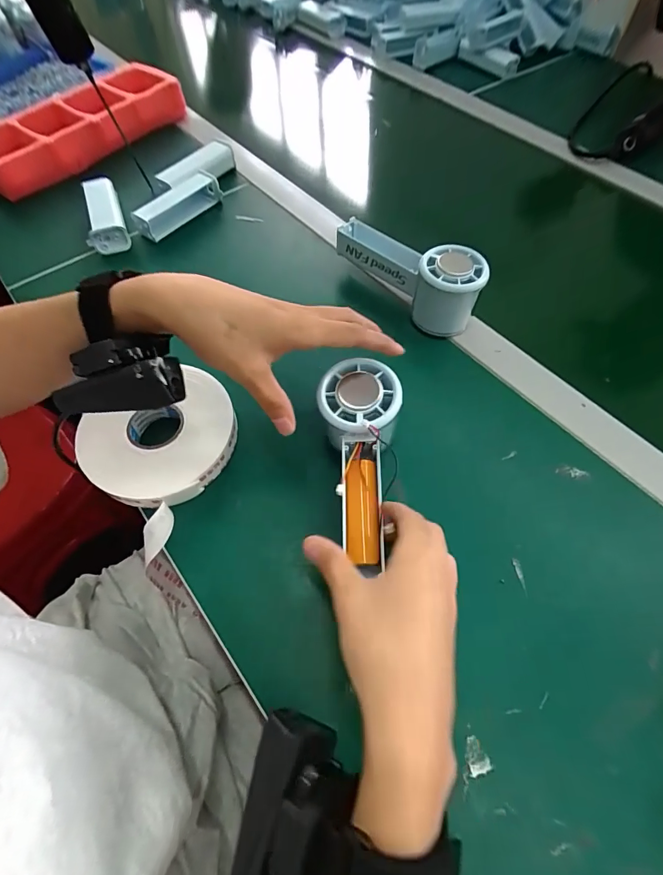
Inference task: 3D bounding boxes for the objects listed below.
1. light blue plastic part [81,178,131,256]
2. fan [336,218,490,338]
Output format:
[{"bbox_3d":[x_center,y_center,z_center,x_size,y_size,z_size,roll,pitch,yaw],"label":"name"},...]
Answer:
[{"bbox_3d":[-0.255,-0.251,0.471,0.041,0.025,0.109,-16,62,-8],"label":"light blue plastic part"},{"bbox_3d":[0.073,-0.161,0.394,0.056,0.063,0.154,-36,66,-18],"label":"fan"}]

